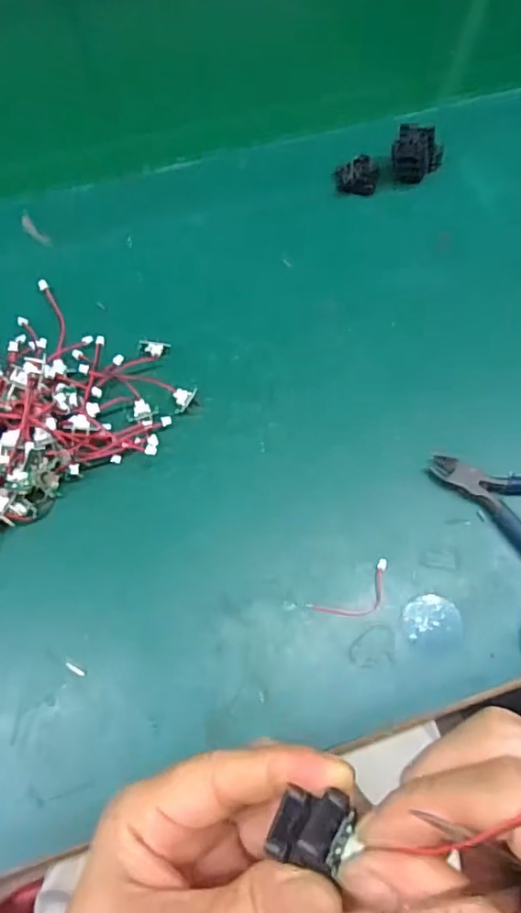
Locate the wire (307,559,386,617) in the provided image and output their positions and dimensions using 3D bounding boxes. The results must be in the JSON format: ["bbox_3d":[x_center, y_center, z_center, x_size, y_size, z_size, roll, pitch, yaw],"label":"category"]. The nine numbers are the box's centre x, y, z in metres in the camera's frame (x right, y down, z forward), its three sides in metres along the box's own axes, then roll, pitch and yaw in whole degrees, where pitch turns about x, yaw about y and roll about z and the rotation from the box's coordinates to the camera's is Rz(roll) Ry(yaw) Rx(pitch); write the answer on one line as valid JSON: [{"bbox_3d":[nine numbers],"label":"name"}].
[{"bbox_3d":[0.046,0.067,0.283,0.043,0.004,0.019,-30,72,-13],"label":"wire"}]

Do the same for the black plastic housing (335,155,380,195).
[{"bbox_3d":[0.060,-0.176,0.378,0.026,0.015,0.019,5,68,0],"label":"black plastic housing"}]

